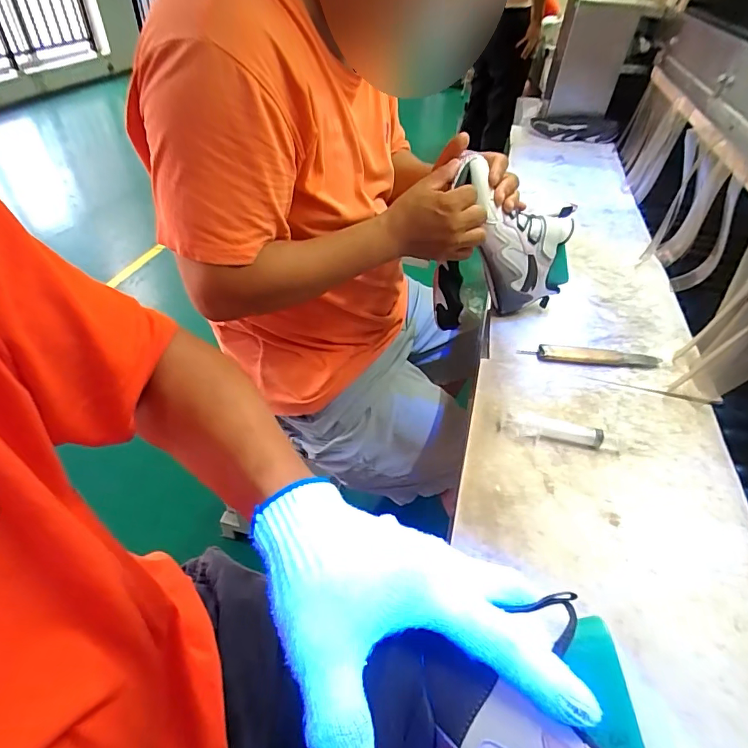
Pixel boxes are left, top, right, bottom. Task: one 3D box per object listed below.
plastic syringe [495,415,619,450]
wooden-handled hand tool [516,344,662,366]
[{"bbox_3d":[0.216,0.066,0.541,0.137,0.020,0.027,7,43,4],"label":"plastic syringe"},{"bbox_3d":[0.304,-0.026,0.651,0.192,0.012,0.025,5,43,1],"label":"wooden-handled hand tool"}]

